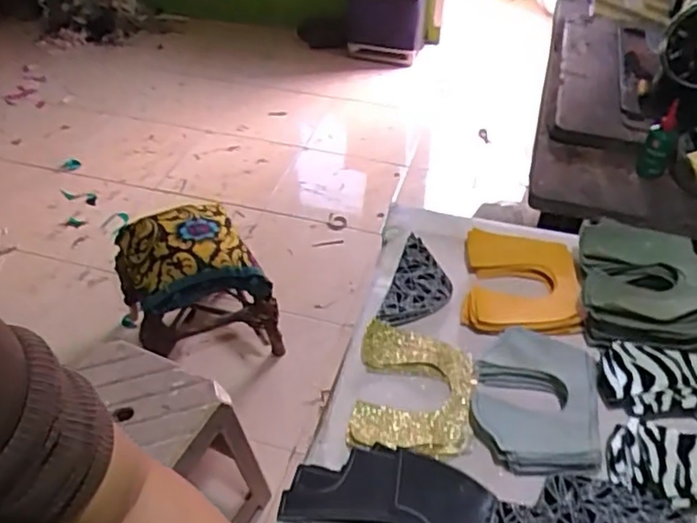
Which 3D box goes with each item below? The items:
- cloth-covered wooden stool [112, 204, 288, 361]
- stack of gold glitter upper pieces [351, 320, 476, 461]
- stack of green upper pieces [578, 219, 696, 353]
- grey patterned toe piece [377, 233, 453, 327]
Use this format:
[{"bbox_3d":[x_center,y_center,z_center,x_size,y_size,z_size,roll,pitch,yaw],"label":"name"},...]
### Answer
[{"bbox_3d":[-0.383,0.067,1.572,0.321,0.369,0.318,-20,47,-21],"label":"cloth-covered wooden stool"},{"bbox_3d":[0.070,0.136,0.677,0.120,0.021,0.160,6,43,5],"label":"stack of gold glitter upper pieces"},{"bbox_3d":[0.346,0.030,0.747,0.146,0.066,0.156,4,43,3],"label":"stack of green upper pieces"},{"bbox_3d":[0.090,0.030,0.789,0.071,0.018,0.145,14,44,13],"label":"grey patterned toe piece"}]

